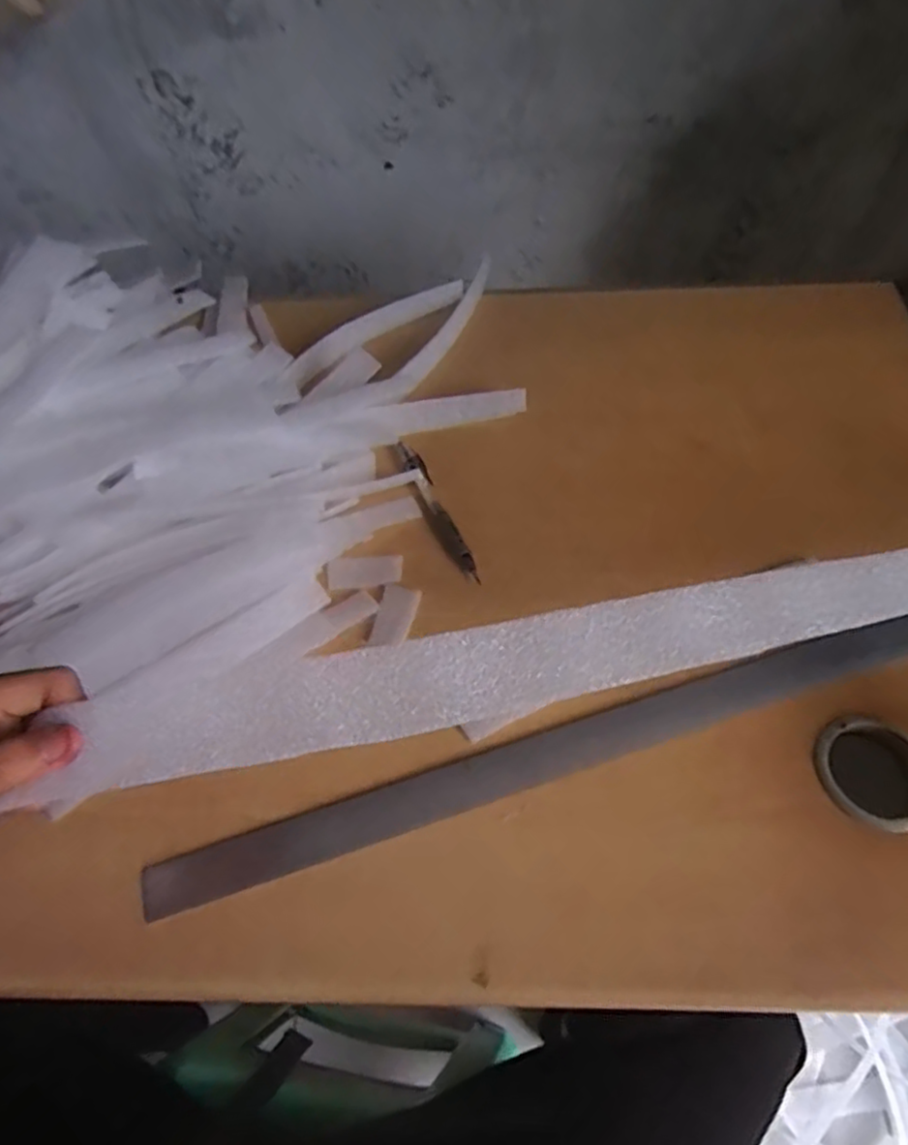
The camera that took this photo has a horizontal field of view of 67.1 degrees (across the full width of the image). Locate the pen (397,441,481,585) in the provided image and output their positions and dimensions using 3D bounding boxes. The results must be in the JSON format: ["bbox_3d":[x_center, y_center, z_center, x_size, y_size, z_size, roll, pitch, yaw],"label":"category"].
[{"bbox_3d":[-0.012,-0.048,0.518,0.014,0.008,0.136,-22,61,-10],"label":"pen"}]

